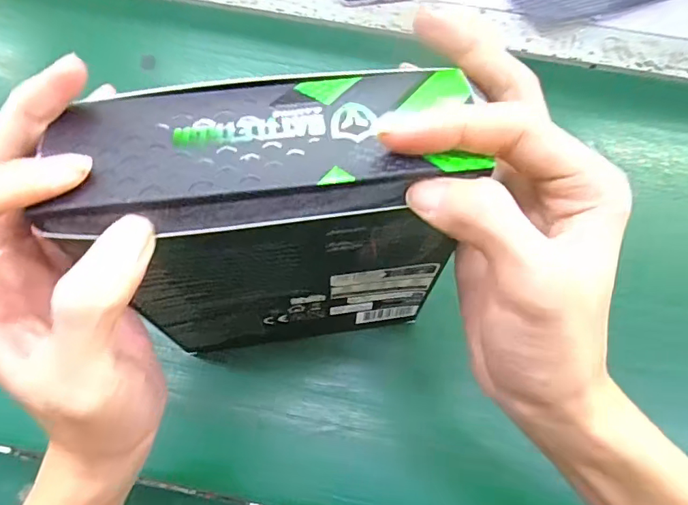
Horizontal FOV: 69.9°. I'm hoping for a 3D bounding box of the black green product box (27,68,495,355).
[{"bbox_3d":[-0.028,-0.005,0.249,0.151,0.183,0.063,-10,66,-6],"label":"black green product box"}]

